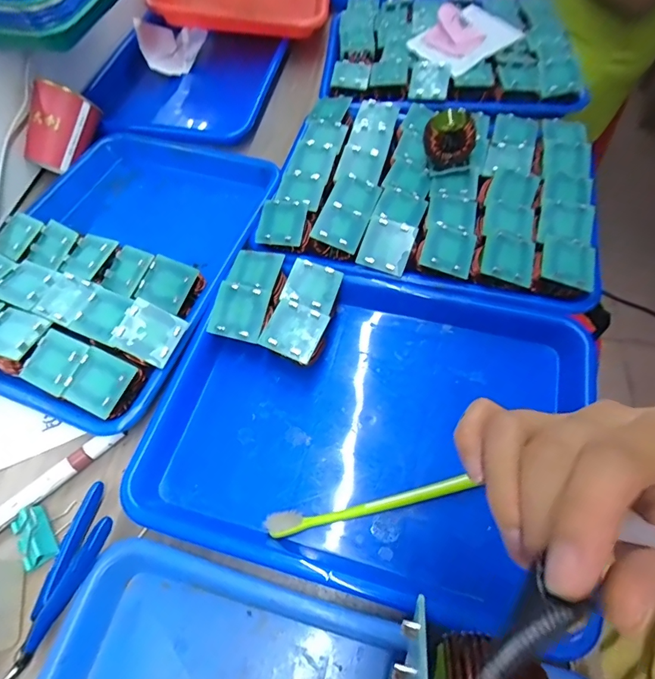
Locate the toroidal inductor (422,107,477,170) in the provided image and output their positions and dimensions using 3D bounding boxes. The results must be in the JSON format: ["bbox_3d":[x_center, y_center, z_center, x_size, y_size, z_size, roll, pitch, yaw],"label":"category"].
[{"bbox_3d":[0.120,-0.197,0.416,0.049,0.051,0.024,-9,31,12],"label":"toroidal inductor"}]

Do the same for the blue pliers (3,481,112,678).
[{"bbox_3d":[-0.184,0.167,0.297,0.039,0.008,0.123,11,61,9],"label":"blue pliers"}]

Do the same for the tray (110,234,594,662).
[{"bbox_3d":[0.036,0.058,0.338,0.324,0.042,0.254,16,62,11],"label":"tray"}]

